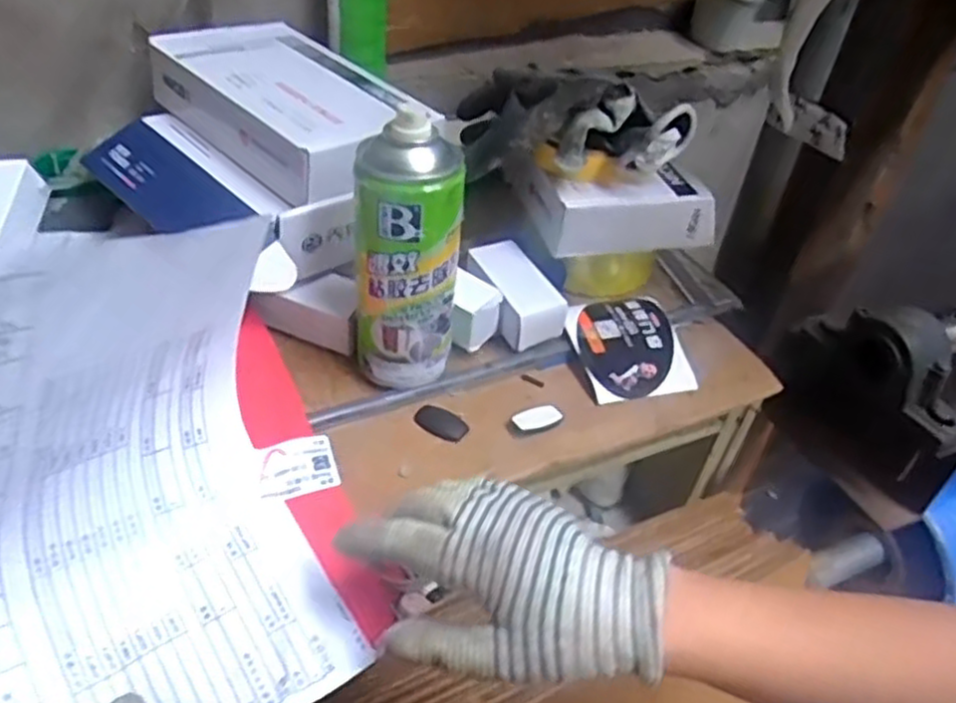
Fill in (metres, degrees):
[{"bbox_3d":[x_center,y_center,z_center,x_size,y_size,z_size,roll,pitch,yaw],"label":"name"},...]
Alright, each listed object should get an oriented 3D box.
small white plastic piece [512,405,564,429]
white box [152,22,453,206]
[{"bbox_3d":[0.041,0.046,0.519,0.037,0.010,0.018,-19,47,-27],"label":"small white plastic piece"},{"bbox_3d":[-0.132,-0.182,0.561,0.209,0.051,0.122,36,48,29],"label":"white box"}]

